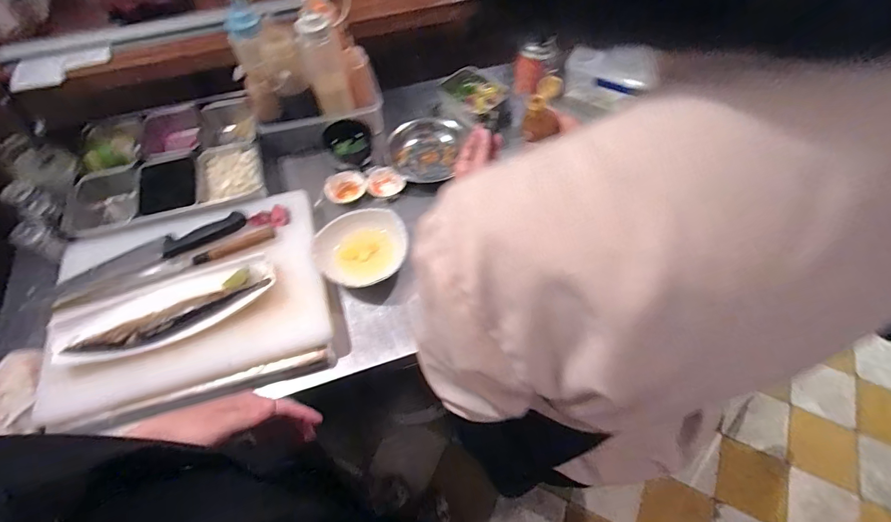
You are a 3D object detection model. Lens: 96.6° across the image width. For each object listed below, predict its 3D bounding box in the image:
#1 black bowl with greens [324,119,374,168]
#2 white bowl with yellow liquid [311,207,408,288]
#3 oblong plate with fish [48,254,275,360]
[{"bbox_3d":[-0.185,-0.230,0.787,0.091,0.056,0.089,-1,57,2],"label":"black bowl with greens"},{"bbox_3d":[-0.139,-0.013,0.676,0.150,0.059,0.143,-1,57,2],"label":"white bowl with yellow liquid"},{"bbox_3d":[-0.409,0.068,0.589,0.298,0.025,0.106,-18,58,-8],"label":"oblong plate with fish"}]

